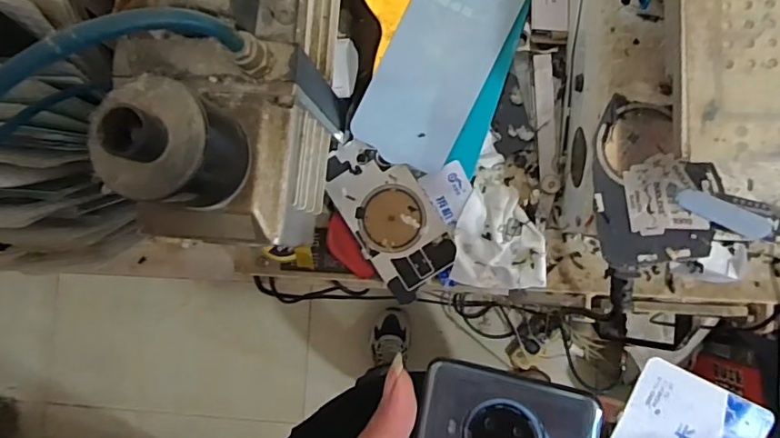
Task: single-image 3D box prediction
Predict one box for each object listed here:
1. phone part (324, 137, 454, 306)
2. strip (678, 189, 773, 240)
[{"bbox_3d":[0.000,-0.005,0.398,0.065,0.011,0.122,-34,82,2],"label":"phone part"},{"bbox_3d":[0.193,-0.003,0.293,0.051,0.006,0.013,25,88,8],"label":"strip"}]

